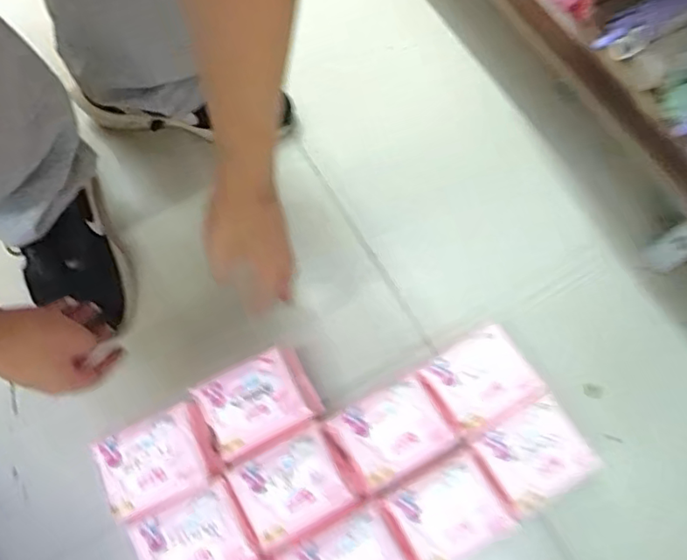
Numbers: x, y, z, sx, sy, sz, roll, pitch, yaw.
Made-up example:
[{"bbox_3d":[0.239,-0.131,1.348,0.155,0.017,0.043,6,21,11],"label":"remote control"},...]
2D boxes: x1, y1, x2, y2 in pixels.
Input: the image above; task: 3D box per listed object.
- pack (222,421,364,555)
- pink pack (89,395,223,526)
[{"bbox_3d":[-0.046,0.200,0.549,0.109,0.036,0.081,-27,71,-9],"label":"pack"},{"bbox_3d":[-0.187,0.182,0.568,0.106,0.045,0.088,-26,71,-9],"label":"pink pack"}]

